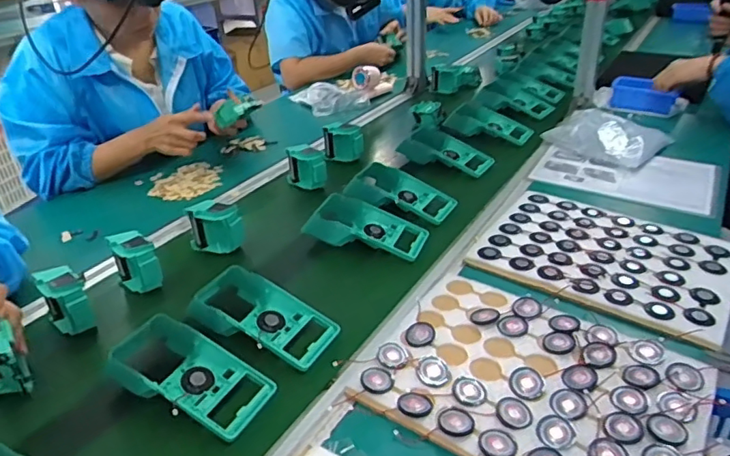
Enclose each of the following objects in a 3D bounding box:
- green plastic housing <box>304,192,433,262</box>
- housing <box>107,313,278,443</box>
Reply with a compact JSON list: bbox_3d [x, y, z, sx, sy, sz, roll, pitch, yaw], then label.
[{"bbox_3d":[0.003,-0.003,0.856,0.190,0.042,0.092,12,31,21],"label":"green plastic housing"},{"bbox_3d":[-0.198,0.158,0.591,0.192,0.045,0.092,16,31,26],"label":"housing"}]

